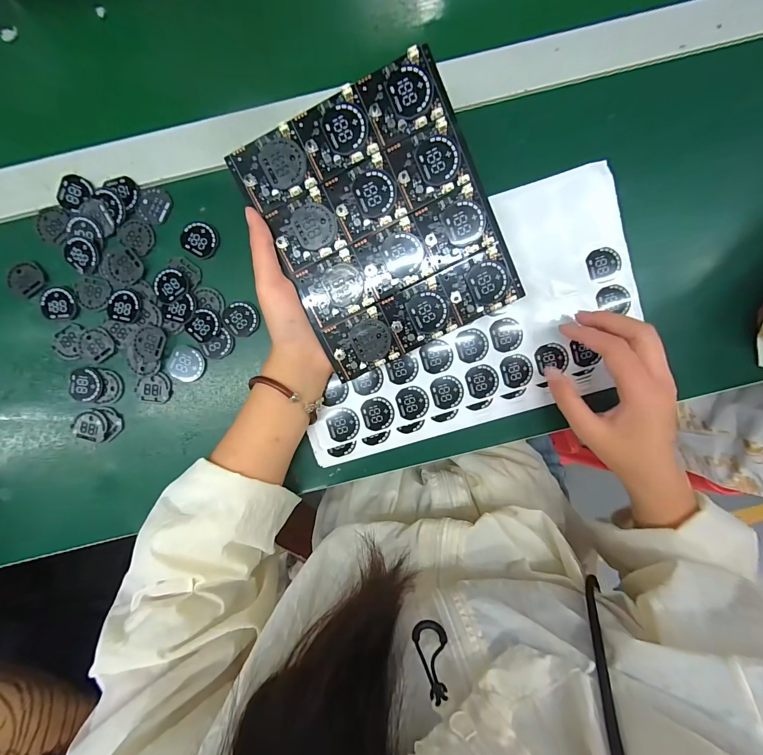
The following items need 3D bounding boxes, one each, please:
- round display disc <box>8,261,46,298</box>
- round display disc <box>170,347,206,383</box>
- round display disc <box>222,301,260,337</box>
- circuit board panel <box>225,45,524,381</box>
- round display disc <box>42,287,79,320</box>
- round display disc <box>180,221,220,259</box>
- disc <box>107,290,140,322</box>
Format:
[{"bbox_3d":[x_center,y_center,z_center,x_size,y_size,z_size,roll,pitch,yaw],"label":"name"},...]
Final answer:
[{"bbox_3d":[-0.311,-0.086,0.300,0.028,0.004,0.029,0,94,-1],"label":"round display disc"},{"bbox_3d":[-0.174,-0.012,0.308,0.030,0.004,0.030,0,94,-1],"label":"round display disc"},{"bbox_3d":[-0.125,-0.053,0.307,0.030,0.004,0.031,0,94,-1],"label":"round display disc"},{"bbox_3d":[0.001,-0.111,0.256,0.153,0.004,0.180,-26,100,5],"label":"circuit board panel"},{"bbox_3d":[-0.283,-0.064,0.302,0.029,0.004,0.028,0,94,-1],"label":"round display disc"},{"bbox_3d":[-0.160,-0.122,0.303,0.032,0.004,0.028,28,93,-3],"label":"round display disc"},{"bbox_3d":[-0.228,-0.062,0.303,0.029,0.004,0.027,0,94,-1],"label":"disc"}]

